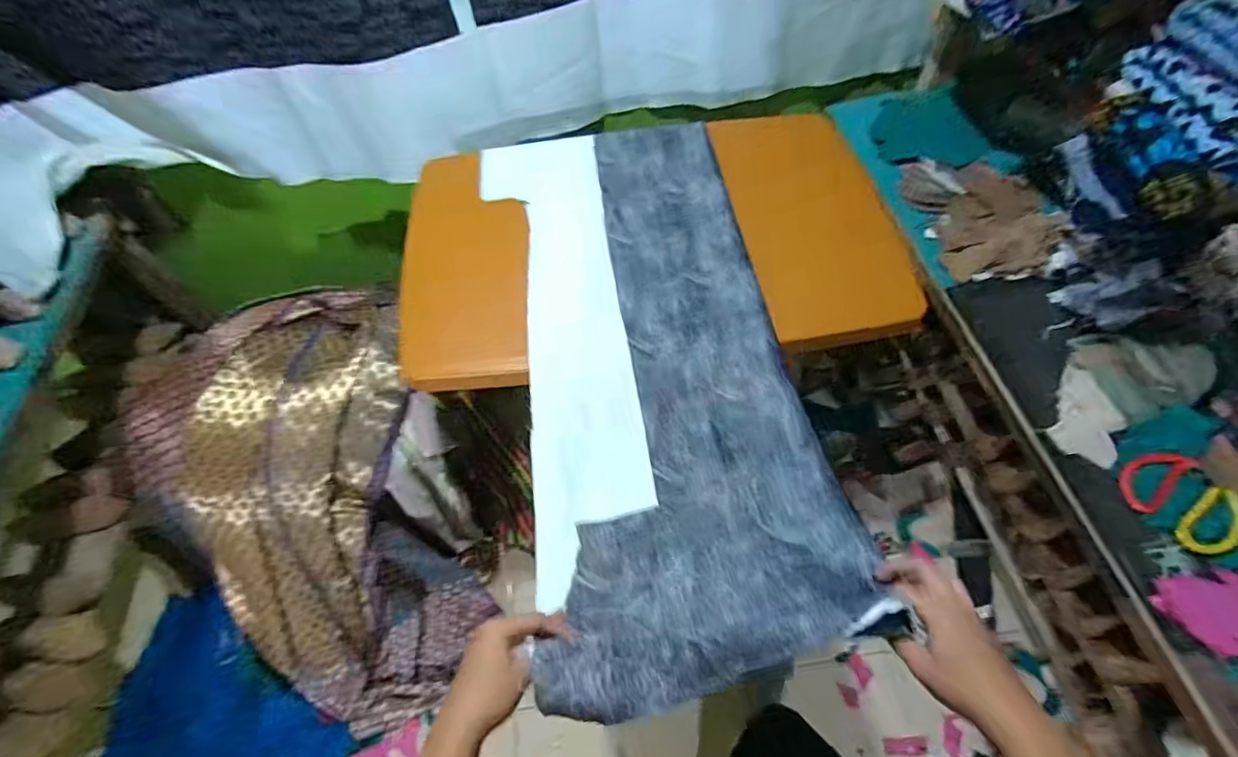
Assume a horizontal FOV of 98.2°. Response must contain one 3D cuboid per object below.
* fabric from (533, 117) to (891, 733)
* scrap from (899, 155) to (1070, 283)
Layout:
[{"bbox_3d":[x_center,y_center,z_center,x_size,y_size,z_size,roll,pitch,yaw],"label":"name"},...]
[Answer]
[{"bbox_3d":[0.082,-0.082,0.701,0.277,0.097,0.876,-2,52,2],"label":"fabric"},{"bbox_3d":[0.640,-0.290,0.955,0.200,0.070,0.286,-6,60,0],"label":"scrap"}]

